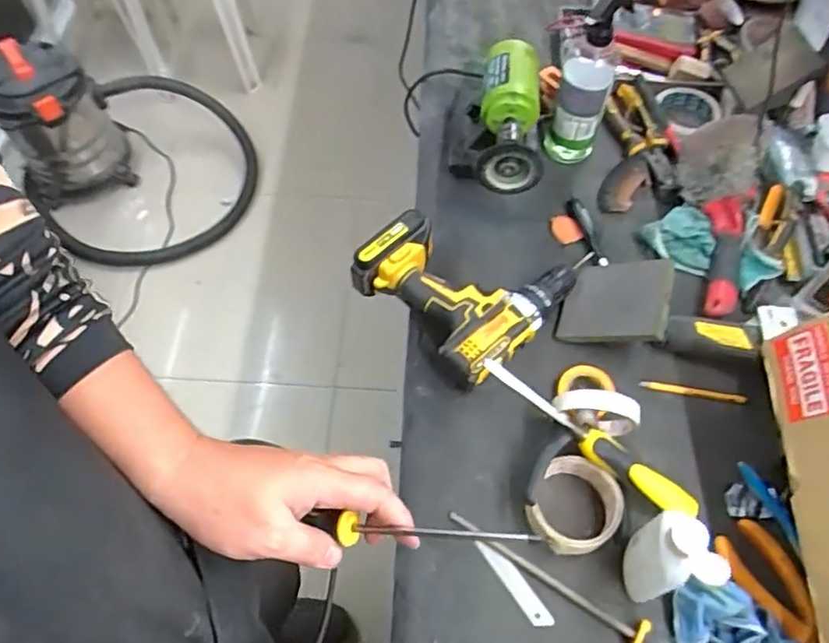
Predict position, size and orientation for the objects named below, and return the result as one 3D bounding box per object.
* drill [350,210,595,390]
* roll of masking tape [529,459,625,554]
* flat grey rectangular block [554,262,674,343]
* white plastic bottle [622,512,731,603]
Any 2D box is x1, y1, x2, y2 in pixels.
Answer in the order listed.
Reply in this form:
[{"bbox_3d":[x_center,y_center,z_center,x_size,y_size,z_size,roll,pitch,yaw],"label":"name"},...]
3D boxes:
[{"bbox_3d":[0.058,-0.048,0.733,0.211,0.073,0.204,33,64,20],"label":"drill"},{"bbox_3d":[0.158,0.184,0.609,0.079,0.034,0.089,29,63,18],"label":"roll of masking tape"},{"bbox_3d":[0.228,-0.025,0.701,0.115,0.015,0.101,3,61,41],"label":"flat grey rectangular block"},{"bbox_3d":[0.213,0.203,0.526,0.034,0.135,0.057,-6,58,-2],"label":"white plastic bottle"}]

